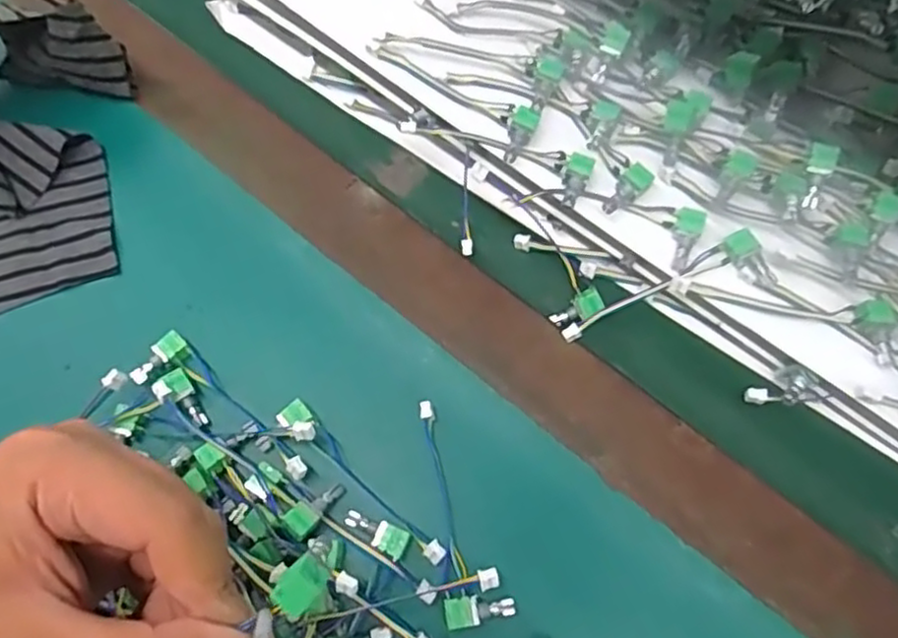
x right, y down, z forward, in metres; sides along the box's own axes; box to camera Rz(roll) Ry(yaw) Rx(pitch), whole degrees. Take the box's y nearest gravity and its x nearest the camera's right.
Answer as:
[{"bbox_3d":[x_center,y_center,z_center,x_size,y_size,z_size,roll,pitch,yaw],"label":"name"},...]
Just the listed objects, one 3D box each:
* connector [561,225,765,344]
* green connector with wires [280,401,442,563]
[{"bbox_3d":[0.097,-0.014,0.327,0.096,0.011,0.013,-27,68,9],"label":"connector"},{"bbox_3d":[-0.038,0.070,0.307,0.094,0.008,0.013,39,74,15],"label":"green connector with wires"}]

